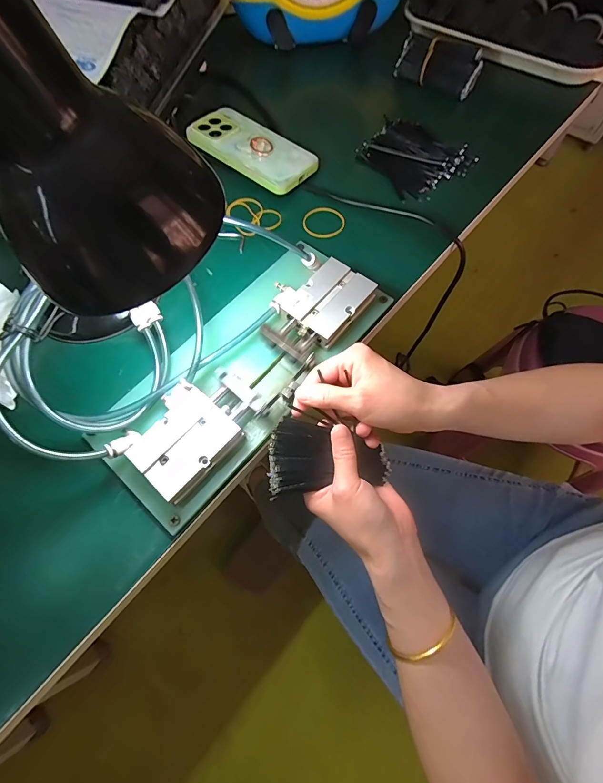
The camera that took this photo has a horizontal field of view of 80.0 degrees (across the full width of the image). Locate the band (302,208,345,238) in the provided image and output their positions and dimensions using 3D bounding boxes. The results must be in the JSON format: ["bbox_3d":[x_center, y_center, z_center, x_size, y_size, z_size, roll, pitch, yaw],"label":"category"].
[{"bbox_3d":[0.025,-0.188,0.399,0.046,0.004,0.043,0,68,1],"label":"band"}]

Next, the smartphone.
[{"bbox_3d":[-0.058,-0.287,0.422,0.149,0.017,0.073,36,73,14],"label":"smartphone"}]

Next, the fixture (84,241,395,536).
[{"bbox_3d":[-0.045,-0.024,0.312,0.104,0.032,0.268,39,74,15],"label":"fixture"}]

